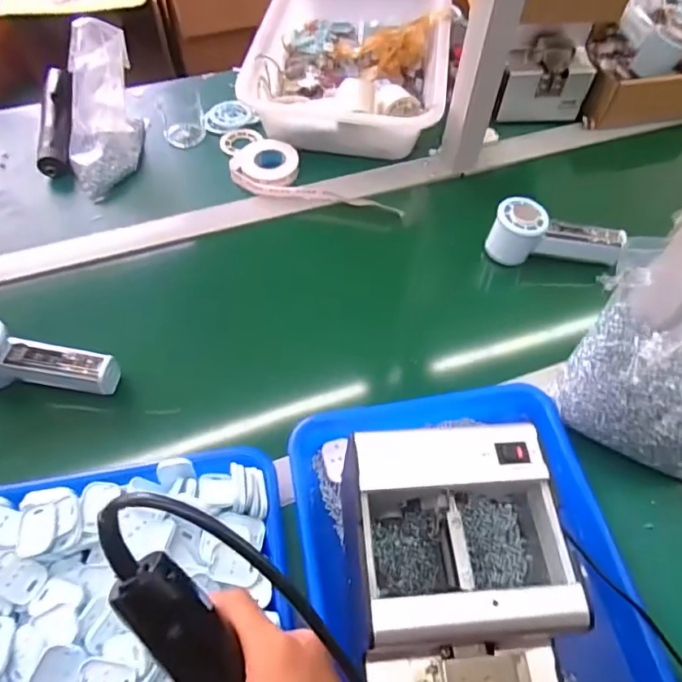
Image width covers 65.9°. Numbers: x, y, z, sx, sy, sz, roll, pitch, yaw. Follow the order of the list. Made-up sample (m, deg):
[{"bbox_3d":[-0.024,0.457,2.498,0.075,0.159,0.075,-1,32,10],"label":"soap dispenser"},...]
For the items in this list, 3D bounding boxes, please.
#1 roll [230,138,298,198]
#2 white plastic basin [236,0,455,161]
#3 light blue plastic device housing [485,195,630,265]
[{"bbox_3d":[-0.098,-0.229,0.689,0.087,0.021,0.084,1,57,-2],"label":"roll"},{"bbox_3d":[0.019,-0.400,0.751,0.256,0.085,0.305,9,57,3],"label":"white plastic basin"},{"bbox_3d":[0.253,-0.121,0.619,0.151,0.064,0.046,8,57,2],"label":"light blue plastic device housing"}]

